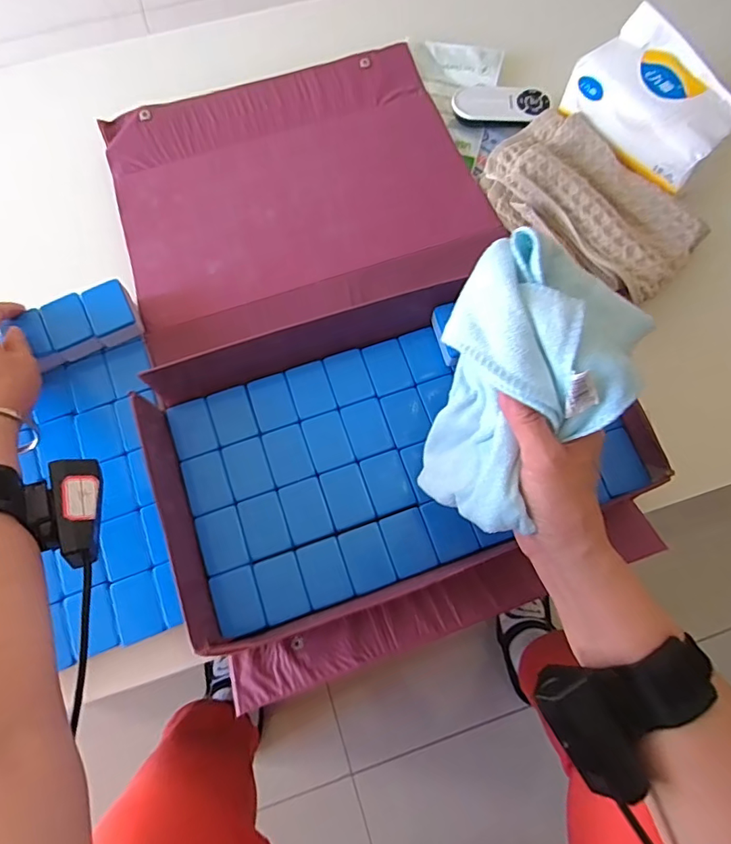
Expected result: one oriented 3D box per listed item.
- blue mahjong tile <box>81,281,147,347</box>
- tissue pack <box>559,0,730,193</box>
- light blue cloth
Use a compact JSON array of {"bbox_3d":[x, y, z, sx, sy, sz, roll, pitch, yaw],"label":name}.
[{"bbox_3d":[-0.229,-0.100,0.443,0.040,0.021,0.053,-27,75,-8],"label":"blue mahjong tile"},{"bbox_3d":[0.289,-0.325,0.492,0.072,0.083,0.156,-43,78,-12],"label":"tissue pack"},{"bbox_3d":[0.096,-0.020,0.312,0.110,0.101,0.160,25,74,7],"label":"light blue cloth"}]

